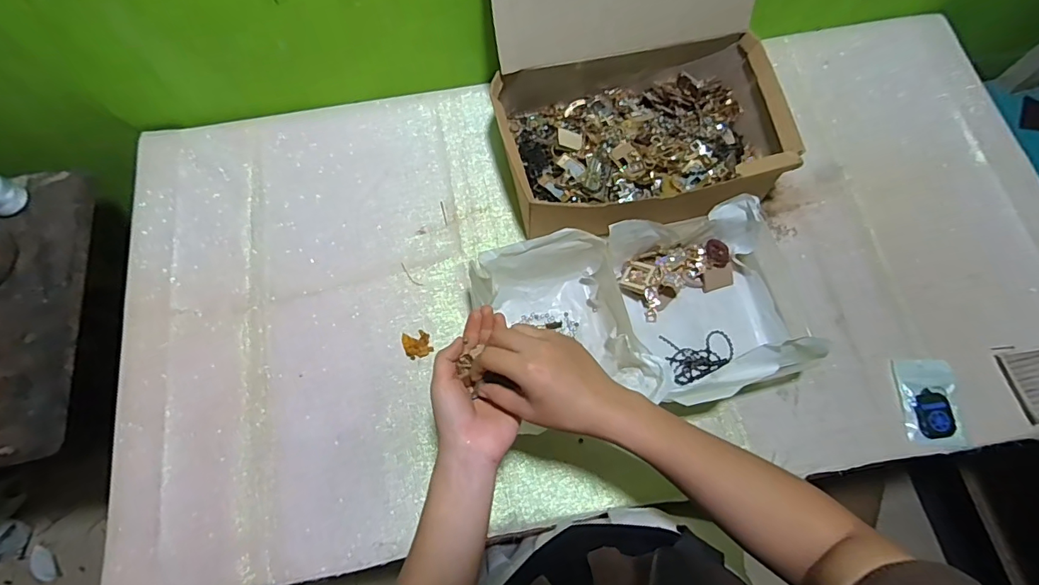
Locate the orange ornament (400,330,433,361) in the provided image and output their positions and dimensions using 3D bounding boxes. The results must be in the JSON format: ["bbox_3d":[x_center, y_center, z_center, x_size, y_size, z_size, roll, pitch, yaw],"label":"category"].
[{"bbox_3d":[-0.125,0.063,0.594,0.034,0.004,0.034,-18,73,-5],"label":"orange ornament"}]

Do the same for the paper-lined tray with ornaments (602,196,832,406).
[{"bbox_3d":[0.220,0.007,0.559,0.201,0.092,0.204,-14,73,-4],"label":"paper-lined tray with ornaments"}]

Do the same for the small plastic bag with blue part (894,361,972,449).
[{"bbox_3d":[0.477,0.126,0.563,0.060,0.019,0.096,1,72,1],"label":"small plastic bag with blue part"}]

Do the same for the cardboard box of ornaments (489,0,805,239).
[{"bbox_3d":[0.145,-0.252,0.551,0.325,0.279,0.317,-10,73,-3],"label":"cardboard box of ornaments"}]

